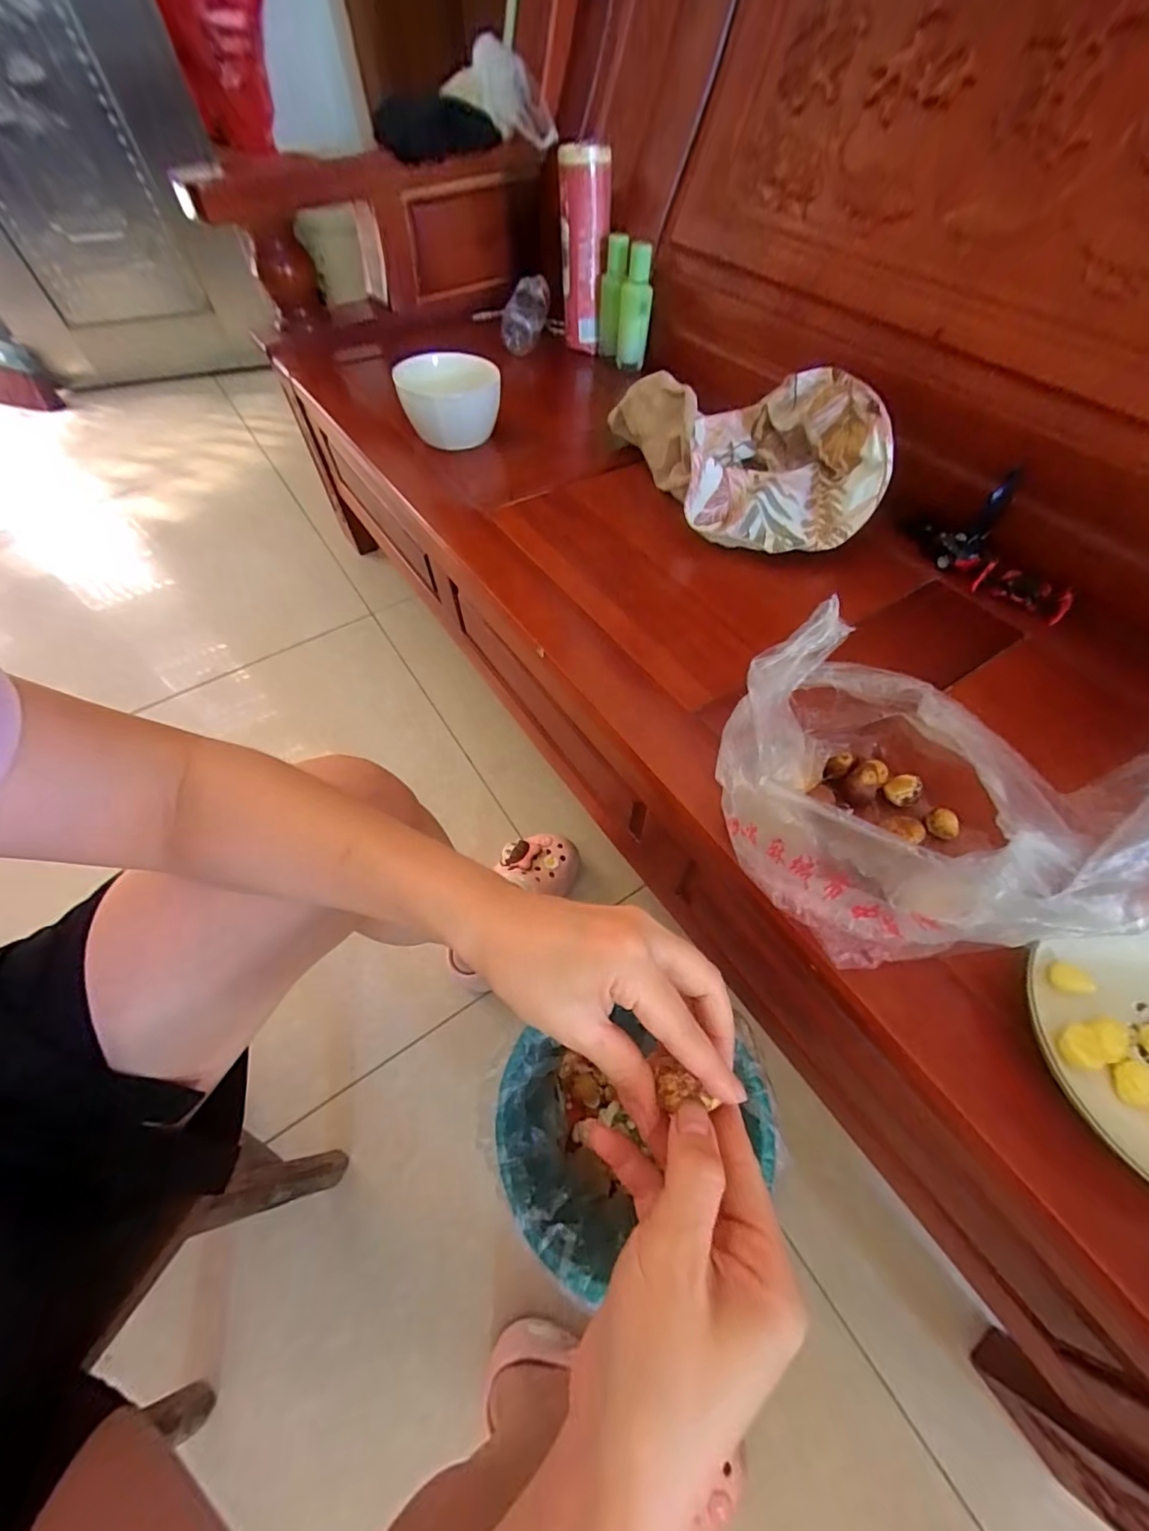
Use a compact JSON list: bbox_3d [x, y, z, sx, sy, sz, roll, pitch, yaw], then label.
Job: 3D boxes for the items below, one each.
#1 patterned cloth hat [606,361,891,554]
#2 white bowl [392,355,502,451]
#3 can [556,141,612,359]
[{"bbox_3d":[0.210,-0.393,0.634,0.220,0.099,0.305,-18,60,-9],"label":"patterned cloth hat"},{"bbox_3d":[-0.163,-0.491,0.718,0.129,0.091,0.140,-4,59,-1],"label":"white bowl"},{"bbox_3d":[0.018,-0.832,0.854,0.081,0.233,0.090,-1,59,1],"label":"can"}]

